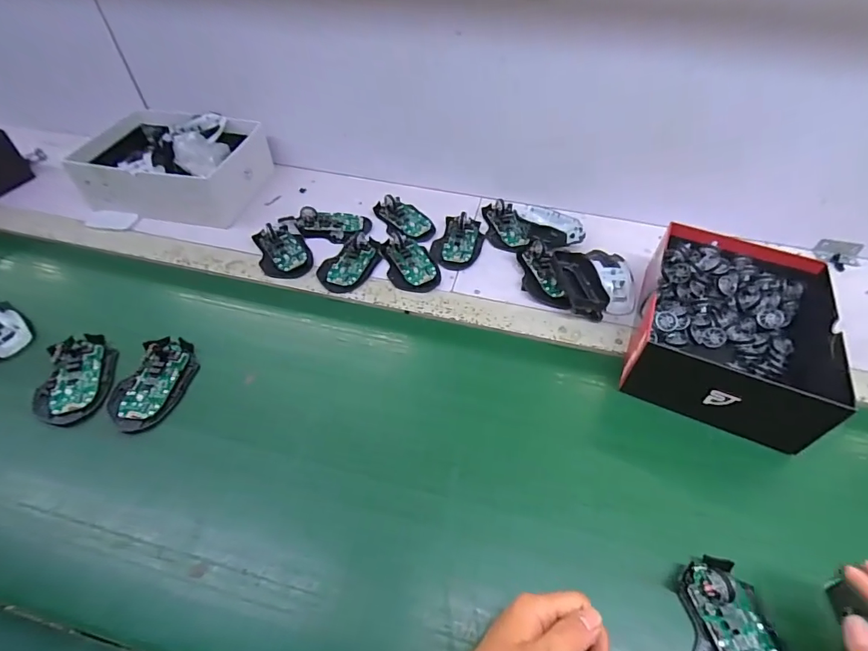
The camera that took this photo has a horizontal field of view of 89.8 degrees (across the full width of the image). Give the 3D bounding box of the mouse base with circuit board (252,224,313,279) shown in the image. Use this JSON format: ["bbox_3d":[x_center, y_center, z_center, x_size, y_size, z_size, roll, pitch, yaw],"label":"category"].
[{"bbox_3d":[-0.223,-0.110,0.646,0.072,0.018,0.108,-18,52,-17],"label":"mouse base with circuit board"}]

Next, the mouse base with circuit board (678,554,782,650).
[{"bbox_3d":[0.244,0.248,0.346,0.067,0.028,0.114,4,49,2],"label":"mouse base with circuit board"}]

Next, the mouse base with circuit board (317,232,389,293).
[{"bbox_3d":[-0.123,-0.096,0.634,0.068,0.023,0.113,22,52,17],"label":"mouse base with circuit board"}]

